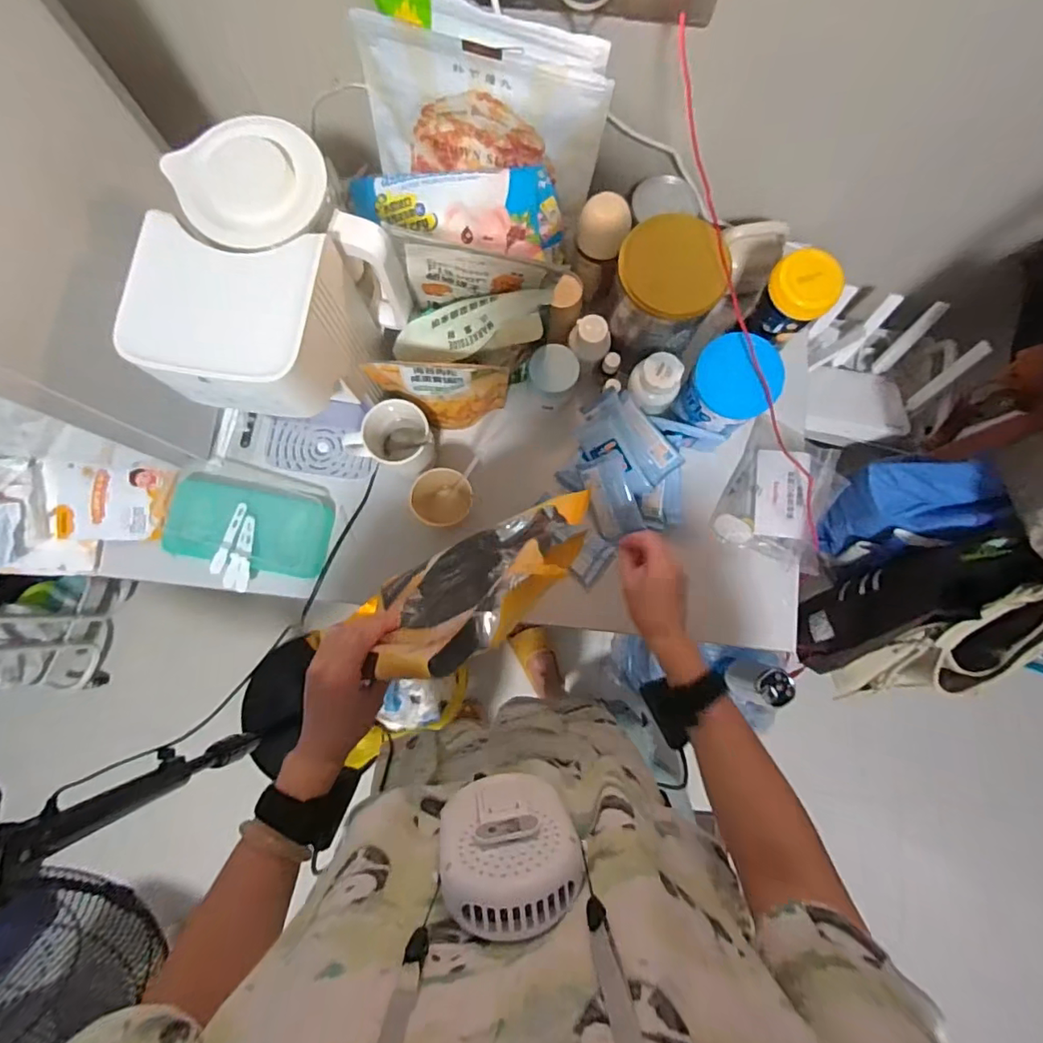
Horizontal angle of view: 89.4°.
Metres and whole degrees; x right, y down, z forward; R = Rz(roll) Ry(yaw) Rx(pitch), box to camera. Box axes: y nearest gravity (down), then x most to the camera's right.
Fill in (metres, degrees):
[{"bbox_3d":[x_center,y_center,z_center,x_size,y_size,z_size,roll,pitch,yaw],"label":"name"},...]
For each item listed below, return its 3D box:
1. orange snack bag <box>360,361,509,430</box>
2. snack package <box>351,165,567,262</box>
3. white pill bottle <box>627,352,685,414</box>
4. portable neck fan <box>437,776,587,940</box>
[{"bbox_3d":[-0.095,-0.156,0.651,0.158,0.163,0.040,-3,80,-1],"label":"orange snack bag"},{"bbox_3d":[-0.078,-0.358,0.619,0.253,0.070,0.089,4,80,0],"label":"snack package"},{"bbox_3d":[0.170,-0.175,0.663,0.061,0.059,0.053,36,82,5],"label":"white pill bottle"},{"bbox_3d":[-0.007,0.204,0.321,0.083,0.095,0.038,-3,106,-3],"label":"portable neck fan"}]

